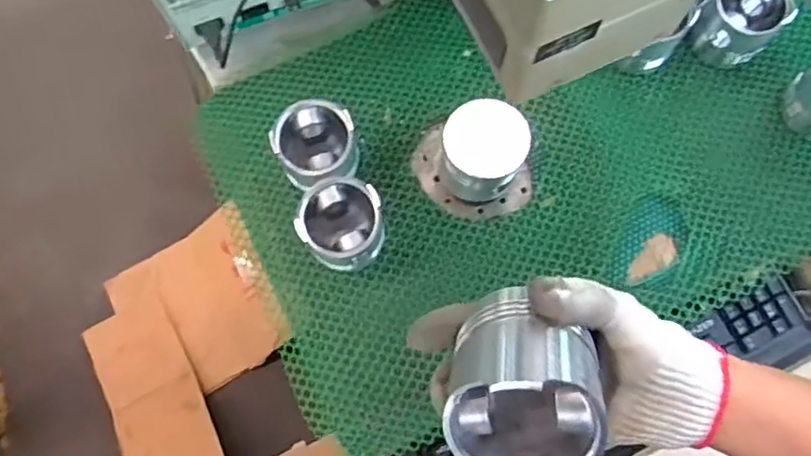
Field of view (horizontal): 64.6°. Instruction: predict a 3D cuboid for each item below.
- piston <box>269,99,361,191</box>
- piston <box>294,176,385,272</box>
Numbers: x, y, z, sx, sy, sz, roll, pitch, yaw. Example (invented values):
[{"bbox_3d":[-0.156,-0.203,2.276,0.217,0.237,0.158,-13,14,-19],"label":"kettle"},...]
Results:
[{"bbox_3d":[-0.086,-0.075,0.627,0.073,0.077,0.071,0,75,0],"label":"piston"},{"bbox_3d":[-0.061,-0.002,0.609,0.071,0.077,0.074,0,75,0],"label":"piston"}]

